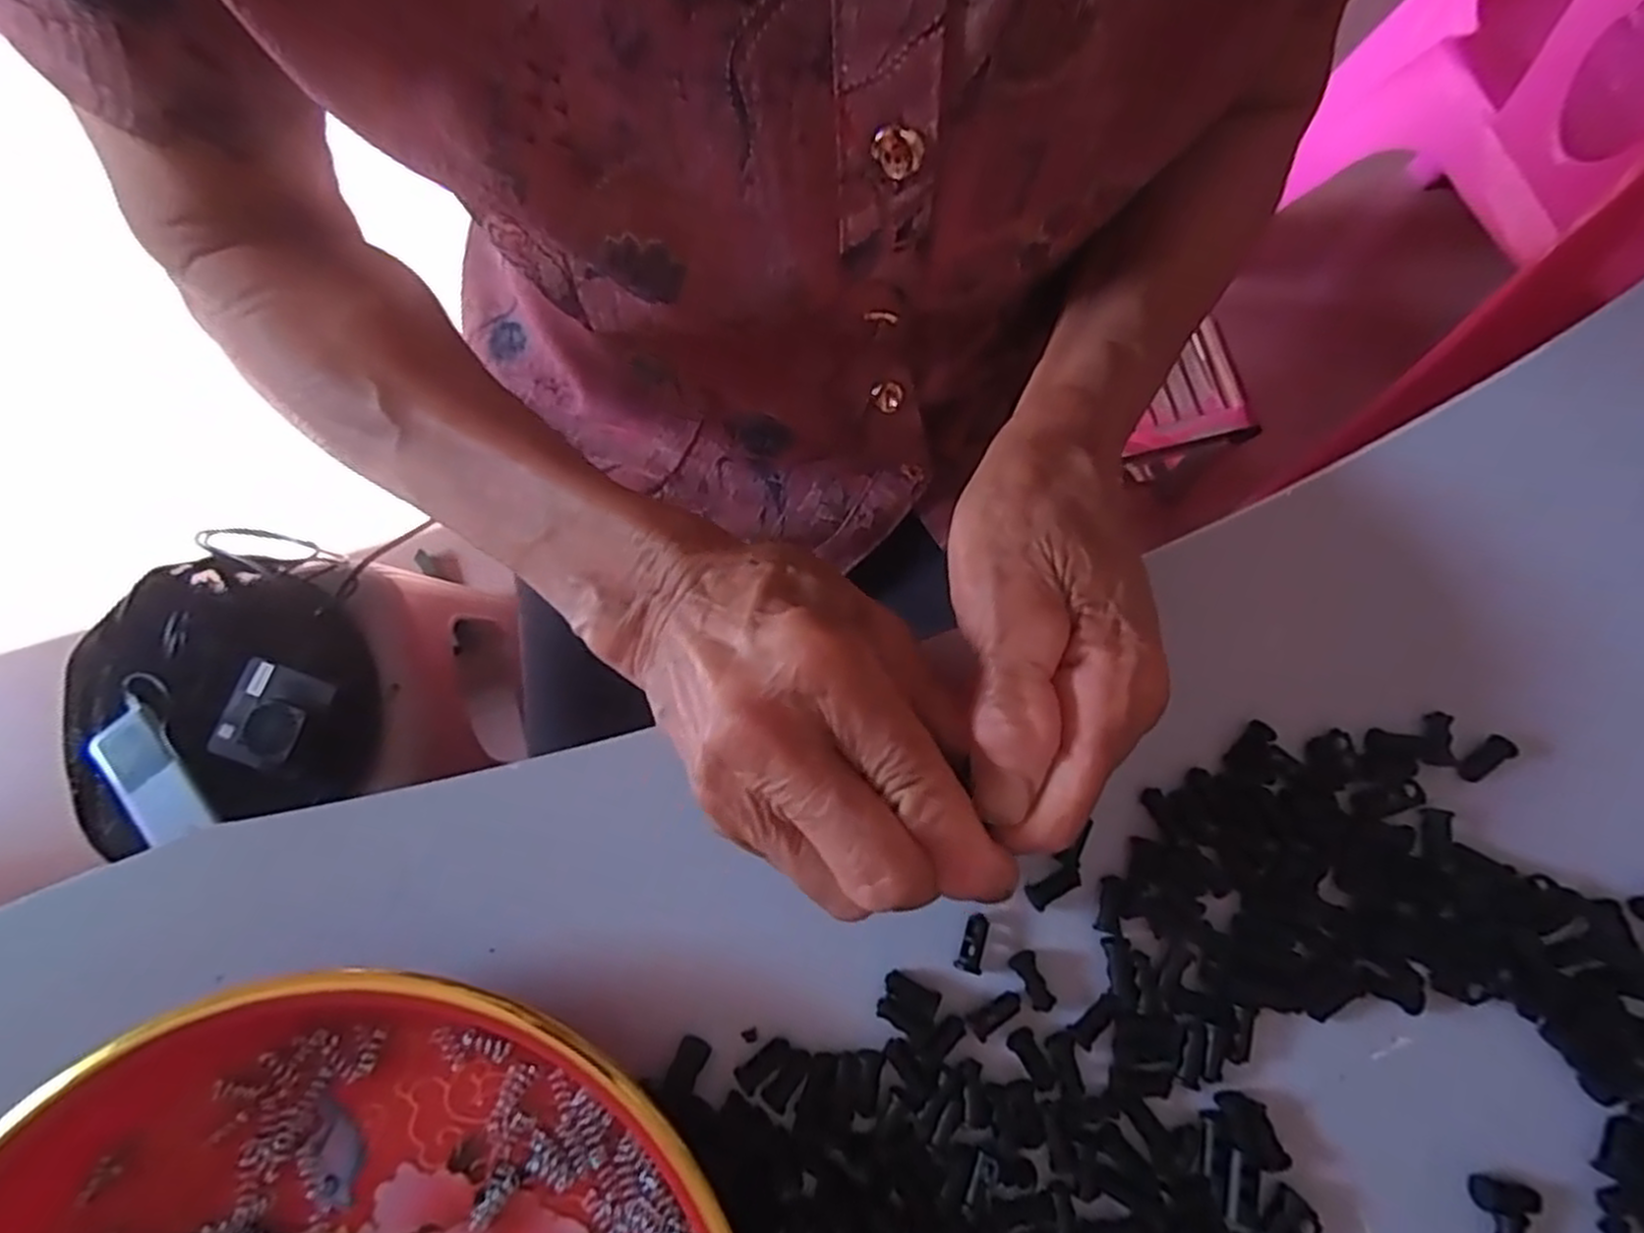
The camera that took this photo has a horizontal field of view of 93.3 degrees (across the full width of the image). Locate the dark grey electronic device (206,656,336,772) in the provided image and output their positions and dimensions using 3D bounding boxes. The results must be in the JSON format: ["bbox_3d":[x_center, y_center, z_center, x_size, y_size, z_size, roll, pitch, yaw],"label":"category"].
[{"bbox_3d":[-0.425,0.075,0.590,0.070,0.026,0.076,18,77,3],"label":"dark grey electronic device"}]

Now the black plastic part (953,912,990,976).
[{"bbox_3d":[0.045,0.097,0.231,0.007,0.004,0.016,20,77,4],"label":"black plastic part"}]

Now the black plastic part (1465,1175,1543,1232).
[{"bbox_3d":[0.188,0.168,0.215,0.017,0.004,0.023,26,78,5],"label":"black plastic part"}]

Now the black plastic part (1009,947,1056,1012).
[{"bbox_3d":[0.062,0.107,0.228,0.007,0.004,0.017,-26,78,-7],"label":"black plastic part"}]

